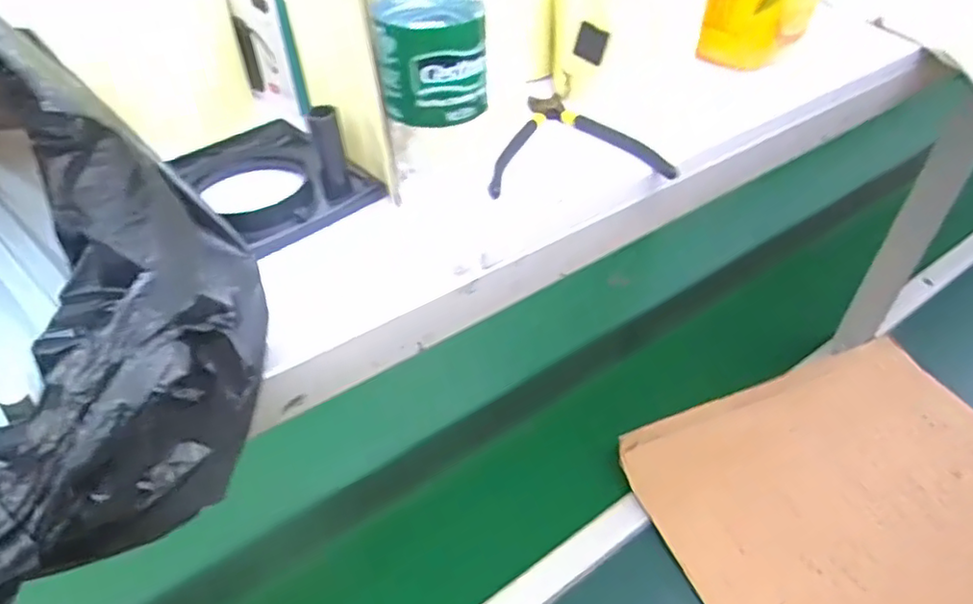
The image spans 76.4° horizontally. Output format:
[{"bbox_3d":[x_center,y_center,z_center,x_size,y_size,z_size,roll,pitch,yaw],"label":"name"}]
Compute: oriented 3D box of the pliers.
[{"bbox_3d":[0.057,-0.122,0.456,0.126,0.014,0.122,-6,43,-6],"label":"pliers"}]

